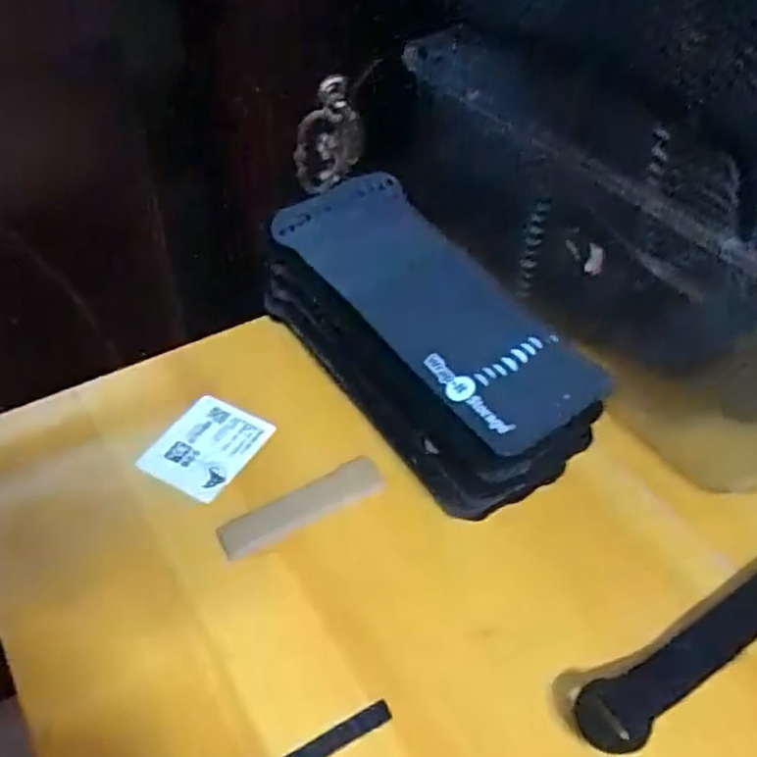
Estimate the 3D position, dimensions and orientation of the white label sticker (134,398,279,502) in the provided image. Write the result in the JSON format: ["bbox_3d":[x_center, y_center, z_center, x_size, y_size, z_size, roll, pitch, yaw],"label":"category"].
[{"bbox_3d":[-0.094,0.037,0.408,0.050,0.004,0.060,24,49,15],"label":"white label sticker"}]

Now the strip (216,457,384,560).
[{"bbox_3d":[-0.037,0.064,0.377,0.088,0.005,0.022,-25,52,-24],"label":"strip"}]

